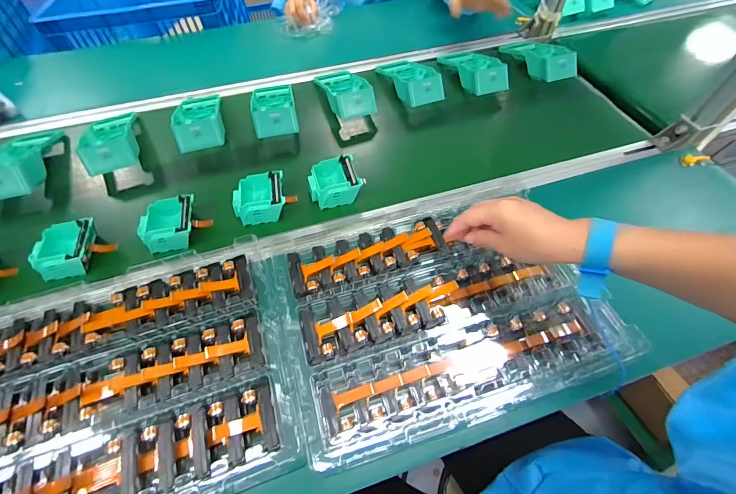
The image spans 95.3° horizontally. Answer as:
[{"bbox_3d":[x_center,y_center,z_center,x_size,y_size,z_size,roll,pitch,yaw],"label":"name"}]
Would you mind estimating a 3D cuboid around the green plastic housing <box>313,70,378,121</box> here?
[{"bbox_3d":[-0.050,-0.321,0.698,0.091,0.044,0.183,-15,44,-9],"label":"green plastic housing"}]

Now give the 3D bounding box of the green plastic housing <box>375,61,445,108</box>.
[{"bbox_3d":[0.090,-0.357,0.720,0.097,0.041,0.180,-14,44,-8],"label":"green plastic housing"}]

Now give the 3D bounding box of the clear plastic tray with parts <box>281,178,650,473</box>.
[{"bbox_3d":[0.089,0.060,0.423,0.360,0.039,0.292,-12,58,-8],"label":"clear plastic tray with parts"}]

